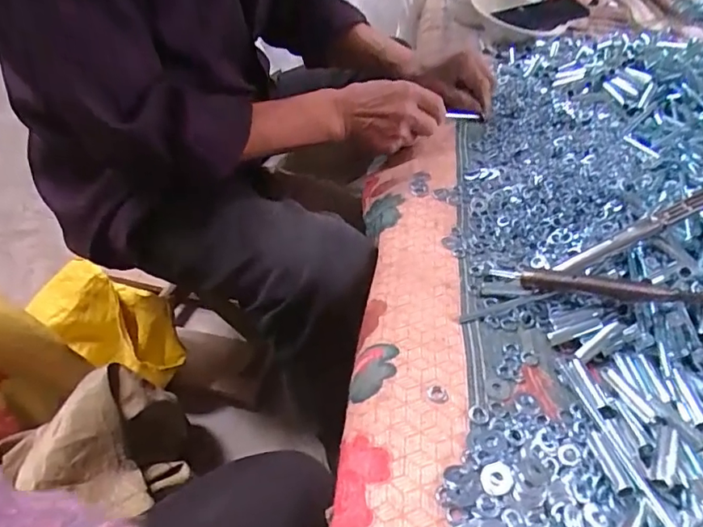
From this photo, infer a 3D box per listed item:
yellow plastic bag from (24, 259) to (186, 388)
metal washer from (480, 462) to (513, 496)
[{"bbox_3d":[-0.413,0.100,0.893,0.262,0.109,0.108,20,45,19],"label":"yellow plastic bag"},{"bbox_3d":[0.090,0.133,0.324,0.018,0.004,0.023,30,47,29],"label":"metal washer"}]

